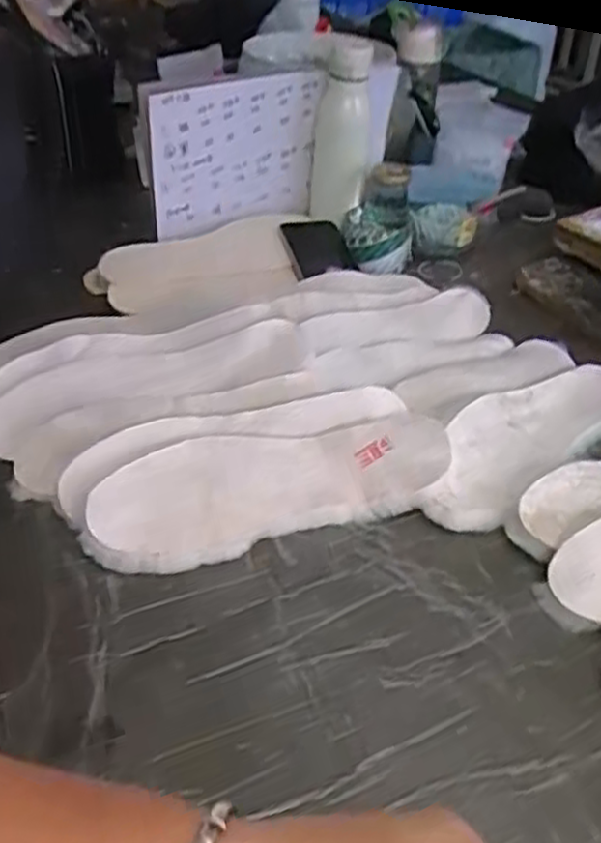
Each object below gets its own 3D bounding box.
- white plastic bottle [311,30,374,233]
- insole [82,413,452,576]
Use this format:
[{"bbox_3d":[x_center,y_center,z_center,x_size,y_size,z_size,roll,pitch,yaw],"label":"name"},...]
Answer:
[{"bbox_3d":[0.050,-0.335,0.902,0.067,0.215,0.057,4,39,0],"label":"white plastic bottle"},{"bbox_3d":[-0.023,0.044,0.586,0.275,0.030,0.099,-12,60,-18],"label":"insole"}]

